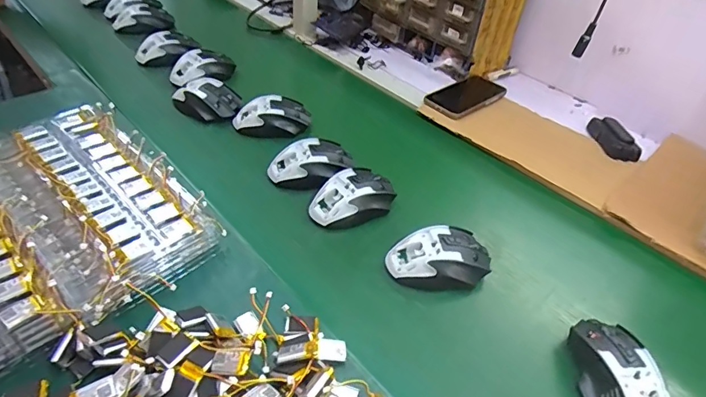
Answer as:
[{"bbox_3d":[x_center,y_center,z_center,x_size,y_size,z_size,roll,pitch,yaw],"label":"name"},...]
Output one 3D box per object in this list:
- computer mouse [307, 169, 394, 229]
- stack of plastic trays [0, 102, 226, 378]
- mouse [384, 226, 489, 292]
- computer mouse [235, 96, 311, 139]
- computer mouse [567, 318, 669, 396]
[{"bbox_3d":[0.003,-0.003,0.559,0.118,0.036,0.067,-18,46,-24],"label":"computer mouse"},{"bbox_3d":[-0.337,0.018,0.475,0.315,0.045,0.264,32,48,28],"label":"stack of plastic trays"},{"bbox_3d":[0.096,0.064,0.497,0.111,0.033,0.061,-7,43,-13],"label":"mouse"},{"bbox_3d":[-0.123,-0.125,0.680,0.109,0.042,0.067,-18,46,-24],"label":"computer mouse"},{"bbox_3d":[0.245,0.163,0.409,0.063,0.039,0.113,1,42,-4],"label":"computer mouse"}]

